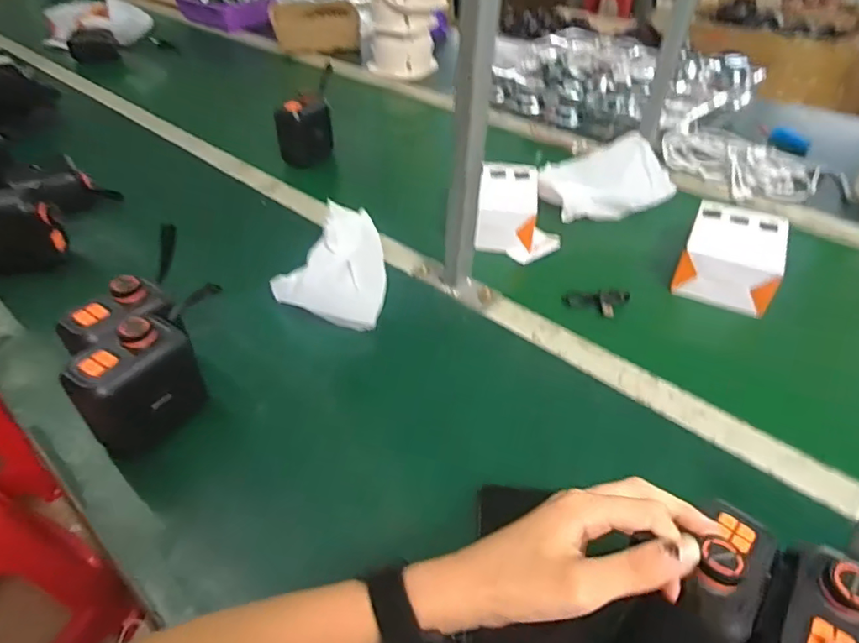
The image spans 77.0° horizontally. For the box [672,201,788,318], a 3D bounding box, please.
[{"bbox_3d":[0.353,-0.076,0.633,0.100,0.068,0.111,20,47,21],"label":"box"}]

